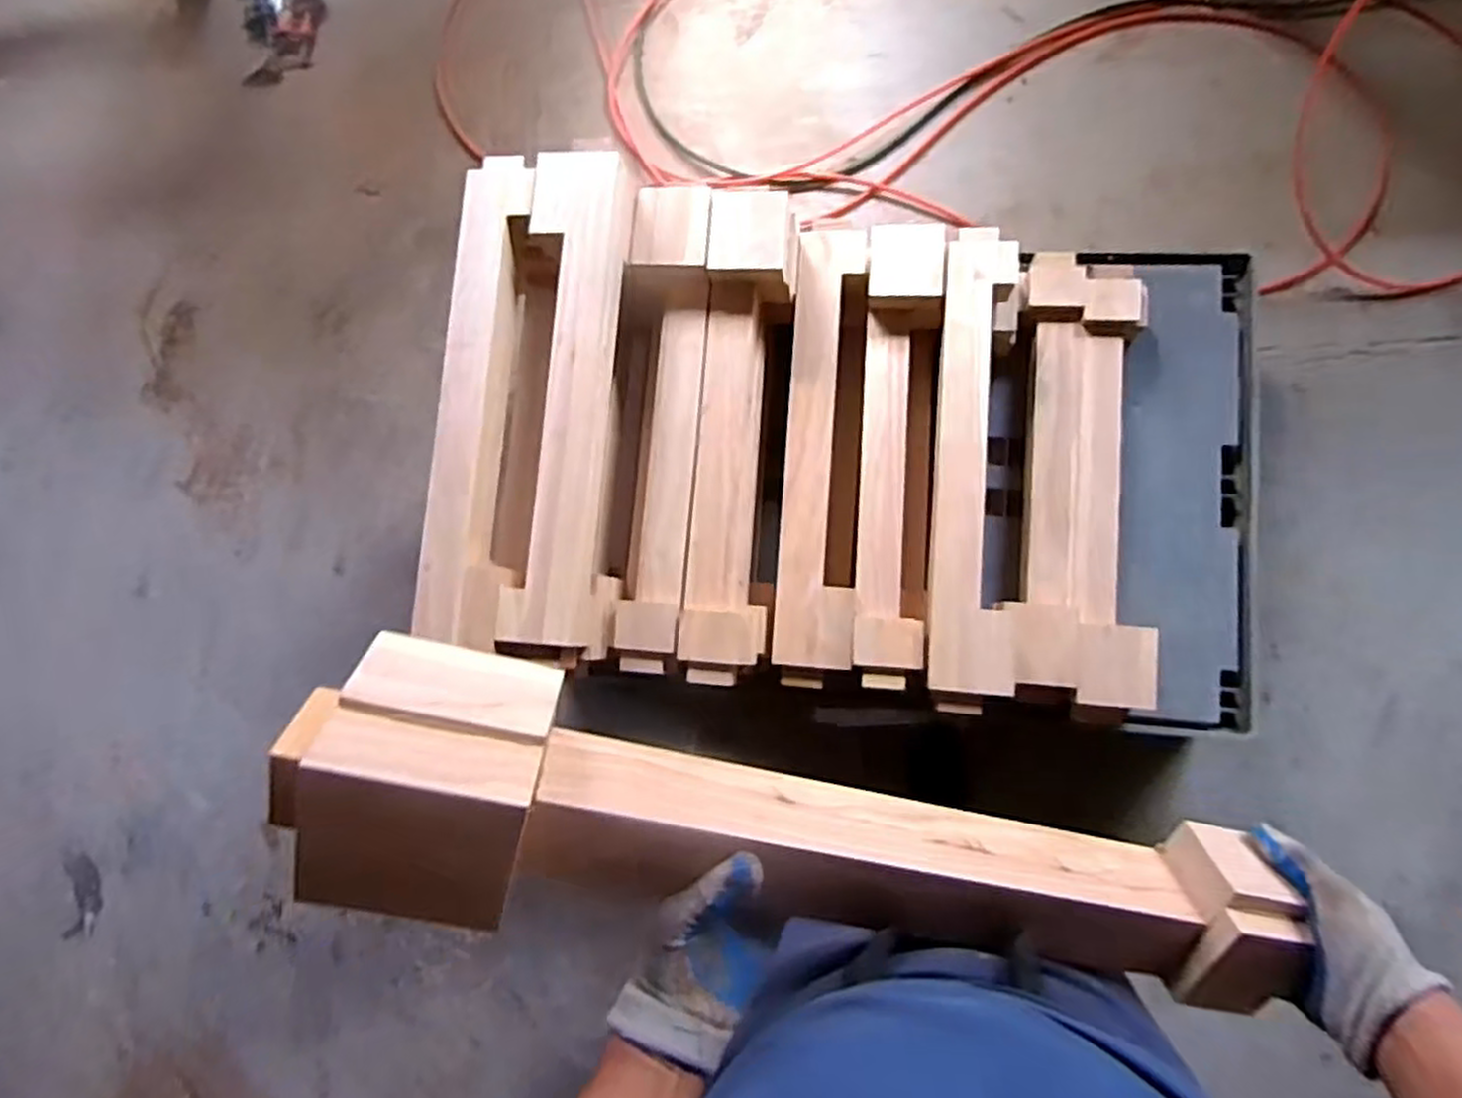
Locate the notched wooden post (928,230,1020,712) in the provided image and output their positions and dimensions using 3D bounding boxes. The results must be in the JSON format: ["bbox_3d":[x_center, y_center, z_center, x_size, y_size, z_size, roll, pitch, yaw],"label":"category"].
[{"bbox_3d":[0.355,-0.125,1.095,0.117,0.073,0.711,2,83,9],"label":"notched wooden post"}]

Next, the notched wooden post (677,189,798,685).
[{"bbox_3d":[0.011,-0.158,1.103,0.113,0.142,0.698,4,83,9],"label":"notched wooden post"}]

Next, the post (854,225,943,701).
[{"bbox_3d":[0.251,-0.147,1.113,0.109,0.084,0.684,2,83,9],"label":"post"}]

